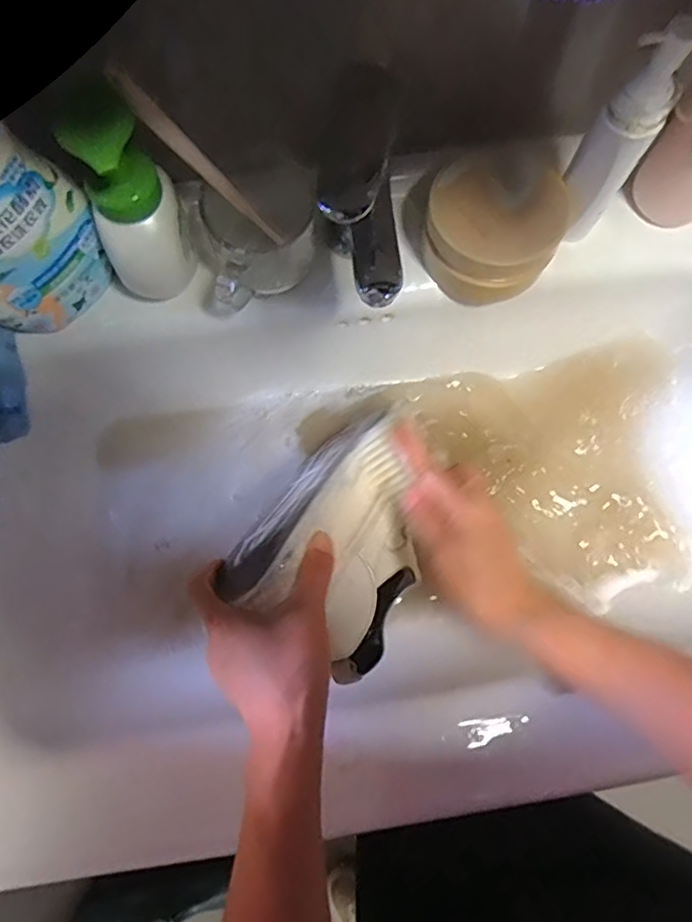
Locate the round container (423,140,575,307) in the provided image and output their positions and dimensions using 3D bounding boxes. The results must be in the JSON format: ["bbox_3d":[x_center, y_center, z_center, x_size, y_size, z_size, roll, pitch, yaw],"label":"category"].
[{"bbox_3d":[0.119,-0.190,0.483,0.104,0.067,0.120,30,78,6],"label":"round container"}]

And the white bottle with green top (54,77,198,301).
[{"bbox_3d":[-0.145,-0.177,0.400,0.064,0.149,0.070,-27,79,-7],"label":"white bottle with green top"}]

